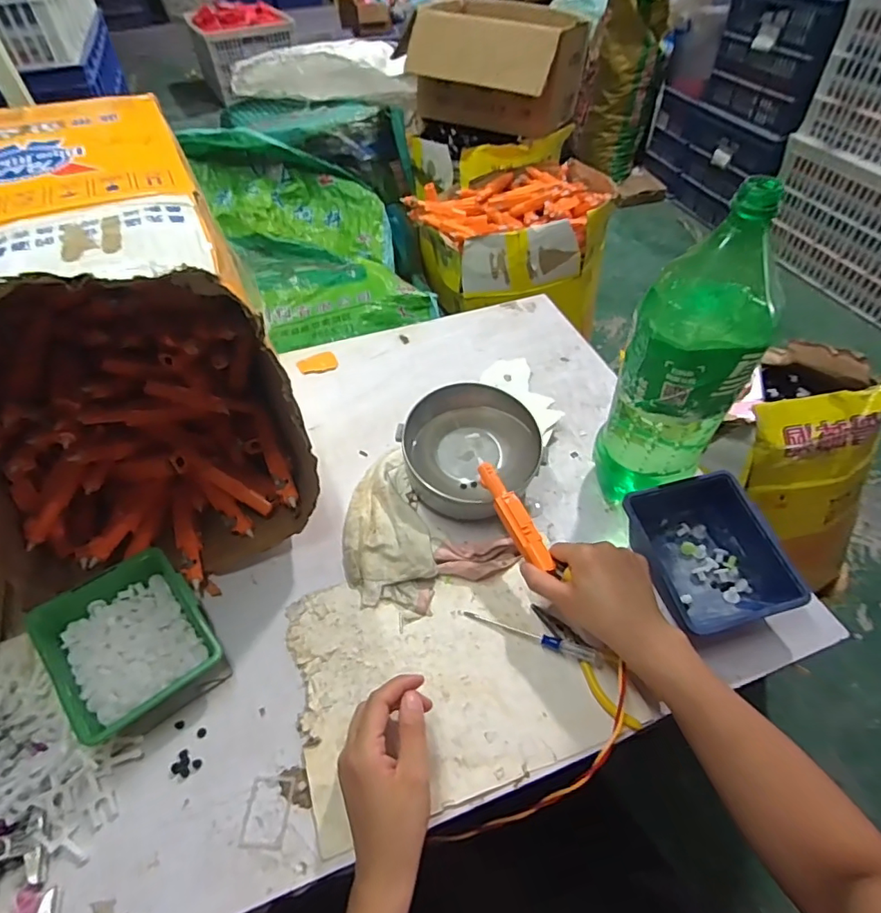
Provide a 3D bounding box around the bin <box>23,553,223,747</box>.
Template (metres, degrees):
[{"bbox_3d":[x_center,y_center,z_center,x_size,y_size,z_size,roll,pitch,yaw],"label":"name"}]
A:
[{"bbox_3d":[-0.262,0.161,0.453,0.113,0.064,0.125,-34,56,-23],"label":"bin"}]

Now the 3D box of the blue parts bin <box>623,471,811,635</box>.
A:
[{"bbox_3d":[0.255,0.095,0.510,0.114,0.067,0.146,-13,50,-8],"label":"blue parts bin"}]

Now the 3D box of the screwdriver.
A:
[{"bbox_3d":[0.085,0.162,0.480,0.128,0.011,0.013,18,53,17],"label":"screwdriver"}]

